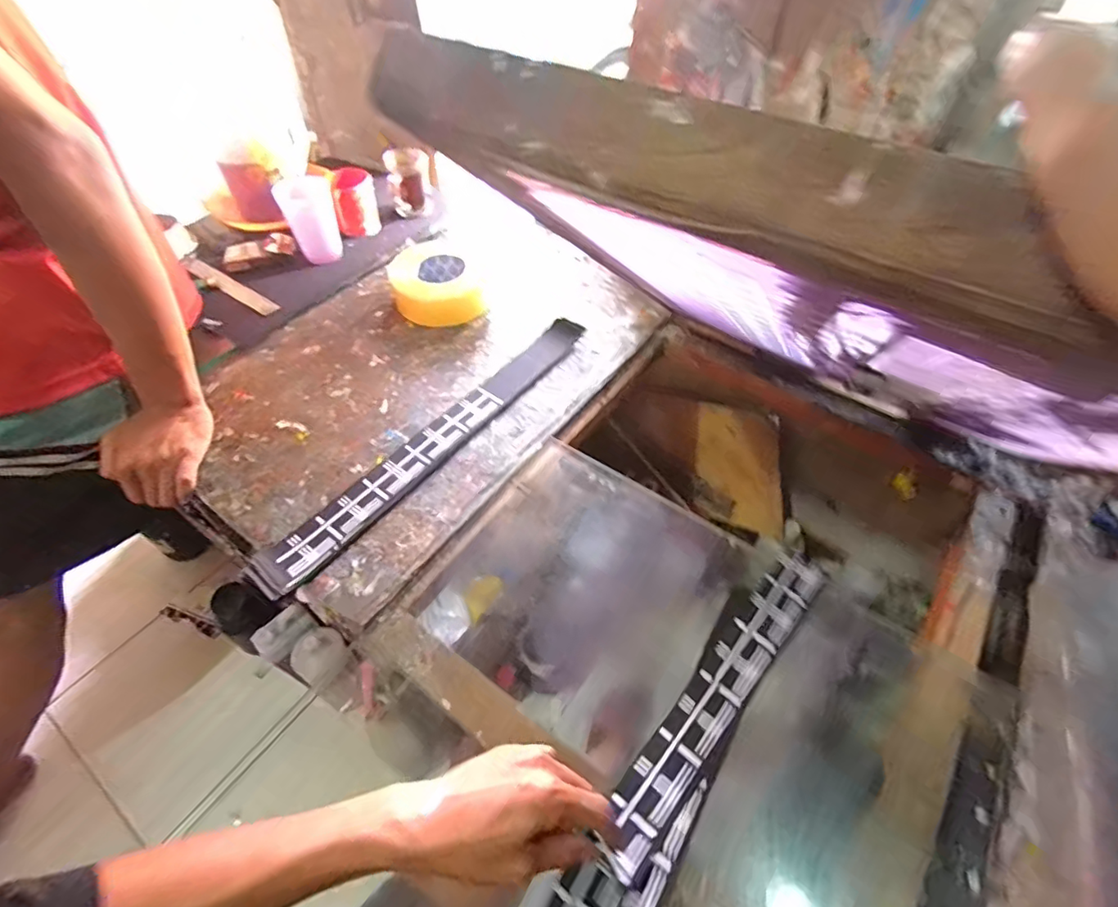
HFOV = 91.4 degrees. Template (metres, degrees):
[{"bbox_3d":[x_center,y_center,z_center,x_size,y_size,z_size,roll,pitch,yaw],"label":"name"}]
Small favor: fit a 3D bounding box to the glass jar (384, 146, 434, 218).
[{"bbox_3d":[-0.260,-0.468,0.957,0.069,0.103,0.075,-11,53,-10],"label":"glass jar"}]

